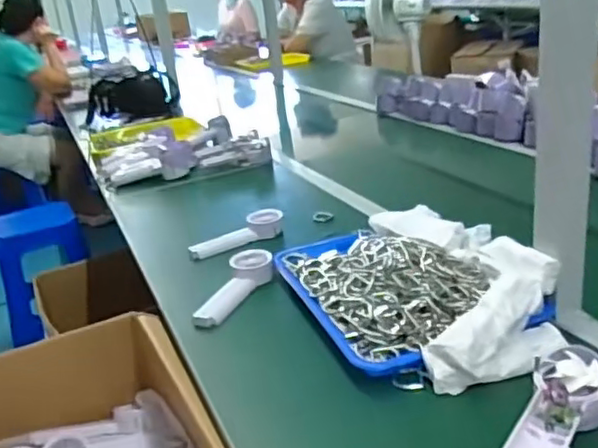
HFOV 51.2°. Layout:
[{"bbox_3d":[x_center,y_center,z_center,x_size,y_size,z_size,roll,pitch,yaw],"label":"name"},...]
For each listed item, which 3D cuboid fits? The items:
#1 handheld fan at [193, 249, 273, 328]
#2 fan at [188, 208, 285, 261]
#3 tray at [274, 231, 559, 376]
[{"bbox_3d":[-0.086,0.087,0.869,0.070,0.037,0.170,1,23,21],"label":"handheld fan"},{"bbox_3d":[-0.108,0.015,1.068,0.174,0.033,0.059,-16,24,-21],"label":"fan"},{"bbox_3d":[0.124,0.069,0.822,0.248,0.049,0.351,-14,23,-15],"label":"tray"}]

